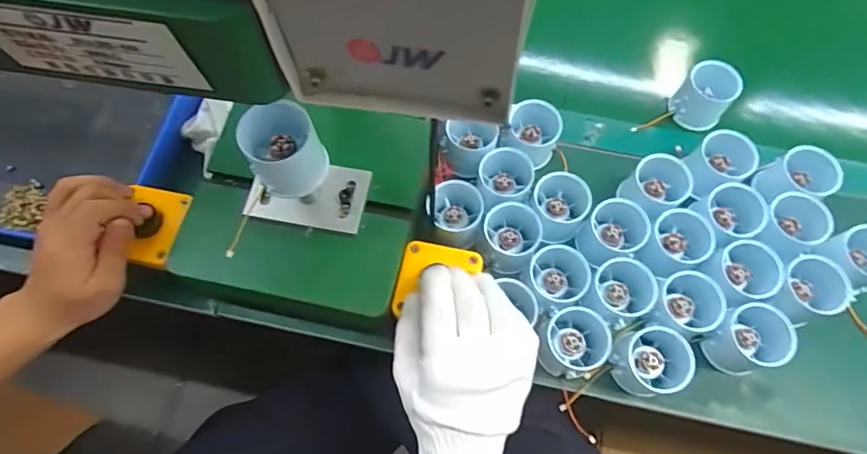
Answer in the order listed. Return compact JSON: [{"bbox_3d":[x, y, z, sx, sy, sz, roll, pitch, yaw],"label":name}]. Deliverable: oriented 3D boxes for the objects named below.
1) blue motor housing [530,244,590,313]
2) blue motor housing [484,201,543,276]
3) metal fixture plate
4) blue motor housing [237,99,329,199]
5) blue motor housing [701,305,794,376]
[{"bbox_3d":[0.109,0.046,0.447,0.062,0.039,0.054,-34,71,-13],"label":"blue motor housing"},{"bbox_3d":[0.071,0.008,0.466,0.052,0.041,0.060,25,70,10],"label":"blue motor housing"},{"bbox_3d":[-0.107,-0.029,0.432,0.097,0.013,0.058,8,68,4],"label":"metal fixture plate"},{"bbox_3d":[-0.108,-0.054,0.365,0.051,0.054,0.050,0,67,0],"label":"blue motor housing"},{"bbox_3d":[0.265,0.097,0.430,0.051,0.052,0.051,0,67,0],"label":"blue motor housing"}]

